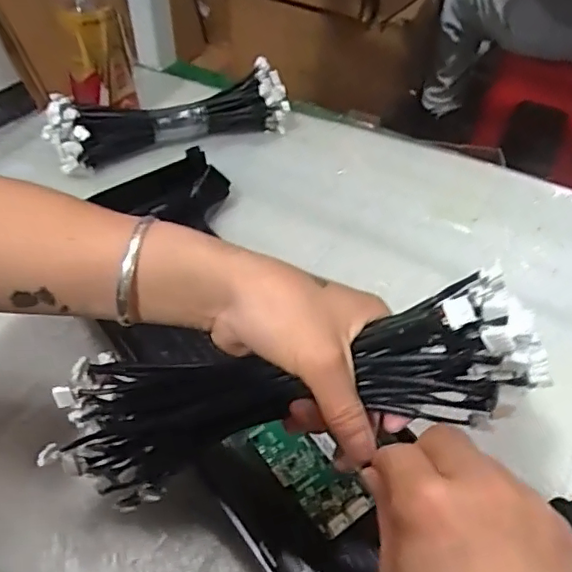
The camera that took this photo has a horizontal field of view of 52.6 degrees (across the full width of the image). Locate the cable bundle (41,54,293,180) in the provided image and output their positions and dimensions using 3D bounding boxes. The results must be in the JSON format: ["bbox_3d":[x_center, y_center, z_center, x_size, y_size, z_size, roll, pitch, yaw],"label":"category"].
[{"bbox_3d":[-0.127,-0.184,0.653,0.265,0.076,0.065,-18,50,-16],"label":"cable bundle"}]

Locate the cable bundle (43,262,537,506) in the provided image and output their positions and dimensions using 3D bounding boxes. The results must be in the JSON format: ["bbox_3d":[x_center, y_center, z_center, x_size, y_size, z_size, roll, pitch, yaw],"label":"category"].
[{"bbox_3d":[-0.007,0.059,0.311,0.268,0.077,0.054,-17,42,24],"label":"cable bundle"}]

